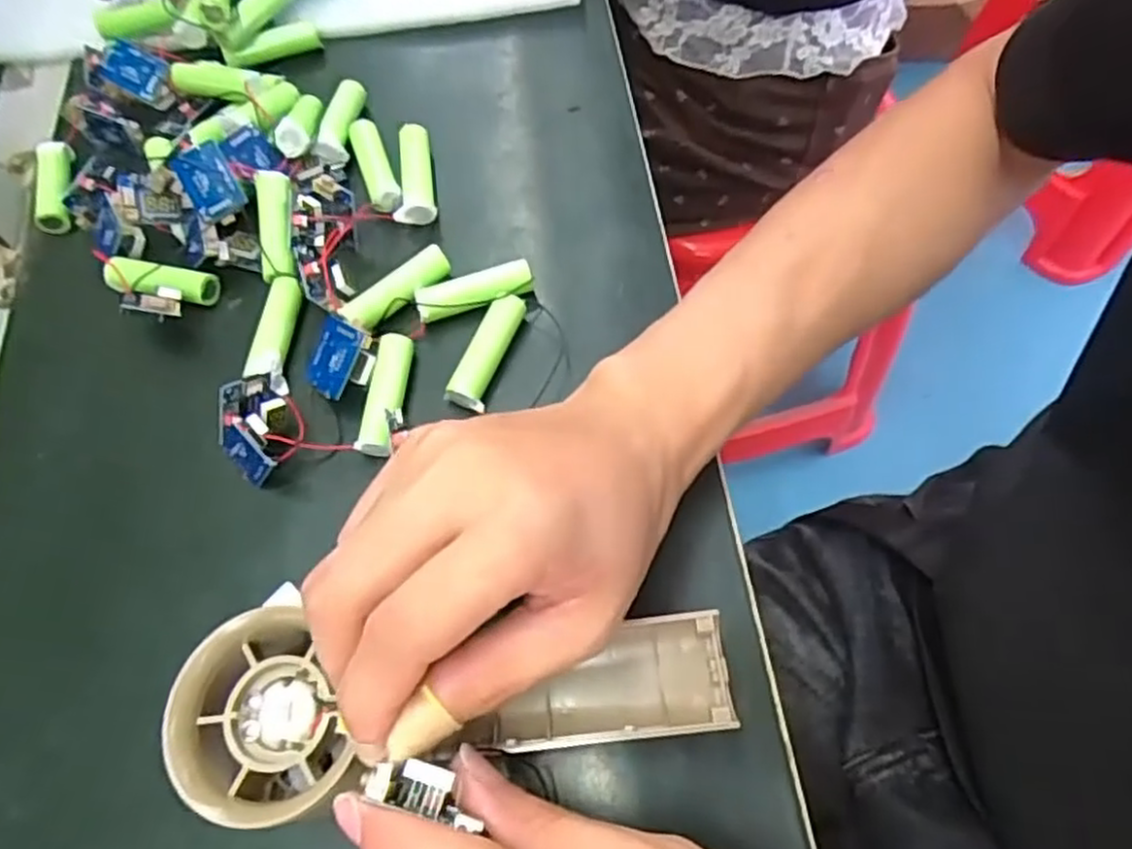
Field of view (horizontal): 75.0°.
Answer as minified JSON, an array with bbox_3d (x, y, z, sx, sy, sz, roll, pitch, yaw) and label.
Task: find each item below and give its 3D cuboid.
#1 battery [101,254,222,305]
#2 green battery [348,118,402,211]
[{"bbox_3d":[-0.182,-0.065,0.328,0.051,0.014,0.014,12,66,9],"label":"battery"},{"bbox_3d":[-0.091,-0.123,0.349,0.014,0.014,0.051,-20,65,-7],"label":"green battery"}]

